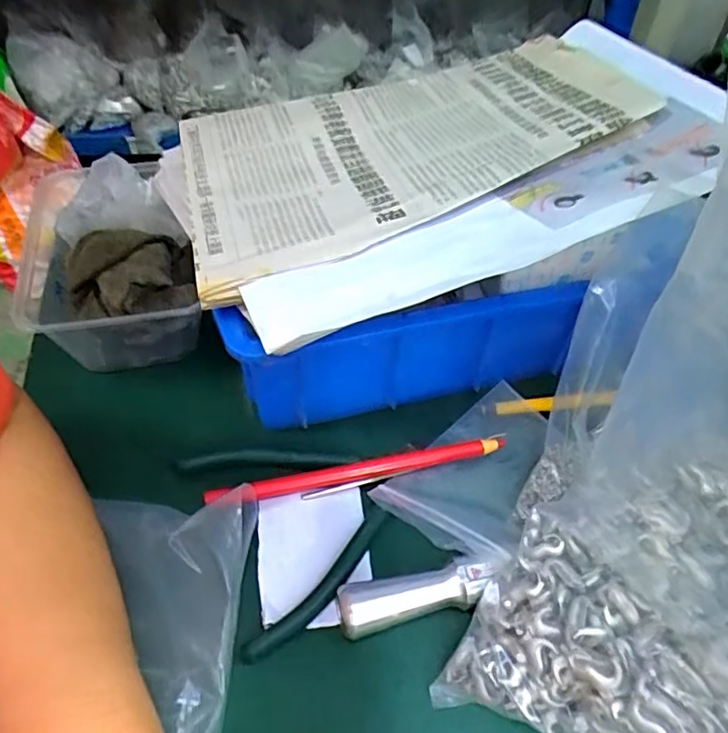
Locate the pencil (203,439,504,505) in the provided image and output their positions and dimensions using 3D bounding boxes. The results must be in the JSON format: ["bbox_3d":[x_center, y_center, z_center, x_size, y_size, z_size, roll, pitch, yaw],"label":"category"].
[{"bbox_3d":[-0.004,0.059,0.334,0.163,0.011,0.006,-10,11,-6],"label":"pencil"}]

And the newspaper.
[{"bbox_3d":[0.020,-0.132,0.355,0.256,0.018,0.165,-20,48,-5],"label":"newspaper"}]

